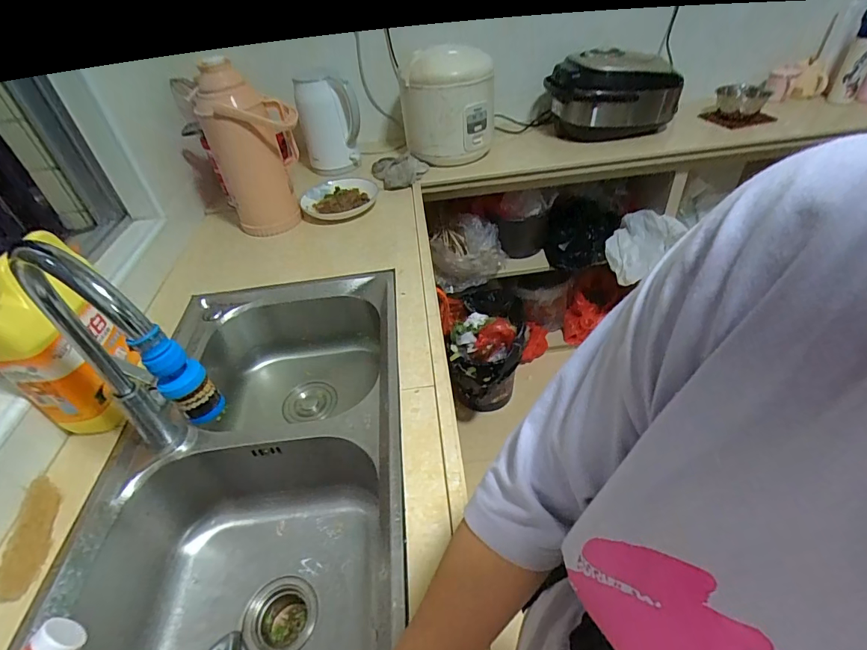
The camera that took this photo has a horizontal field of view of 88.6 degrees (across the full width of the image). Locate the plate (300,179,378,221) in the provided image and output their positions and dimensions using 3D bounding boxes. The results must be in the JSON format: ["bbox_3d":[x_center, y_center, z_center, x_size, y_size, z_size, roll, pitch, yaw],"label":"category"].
[{"bbox_3d":[-0.254,-0.351,1.211,0.201,0.035,0.237,-8,41,-2],"label":"plate"}]

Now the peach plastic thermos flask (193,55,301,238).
[{"bbox_3d":[-0.436,-0.438,1.095,0.202,0.359,0.197,-22,44,-18],"label":"peach plastic thermos flask"}]

